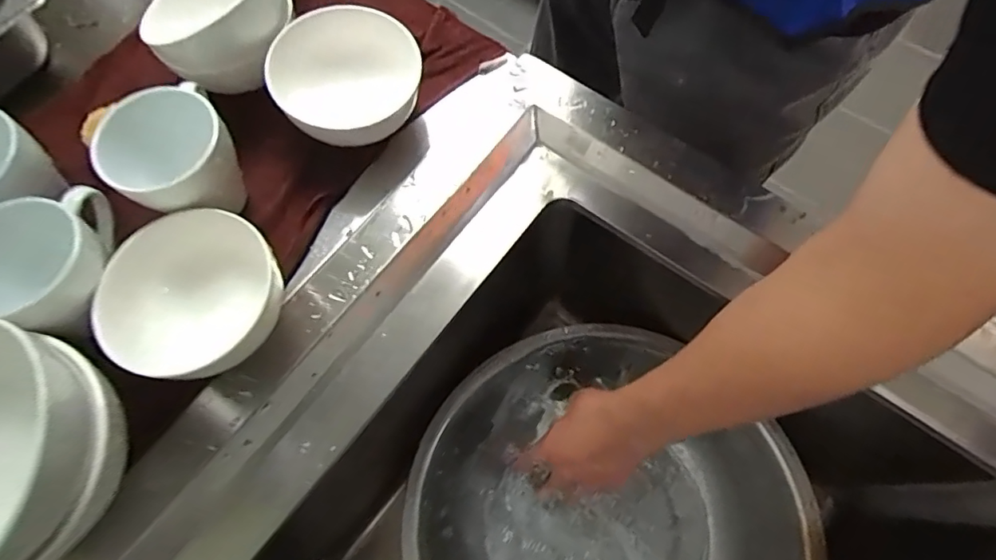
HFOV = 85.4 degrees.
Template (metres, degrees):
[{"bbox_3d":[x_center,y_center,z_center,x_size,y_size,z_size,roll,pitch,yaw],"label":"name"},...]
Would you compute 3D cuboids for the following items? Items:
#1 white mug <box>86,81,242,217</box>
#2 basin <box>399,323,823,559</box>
[{"bbox_3d":[-0.224,-0.084,0.393,0.092,0.088,0.088,0,71,0],"label":"white mug"},{"bbox_3d":[0.097,0.227,0.514,0.348,0.099,0.332,0,68,1],"label":"basin"}]

